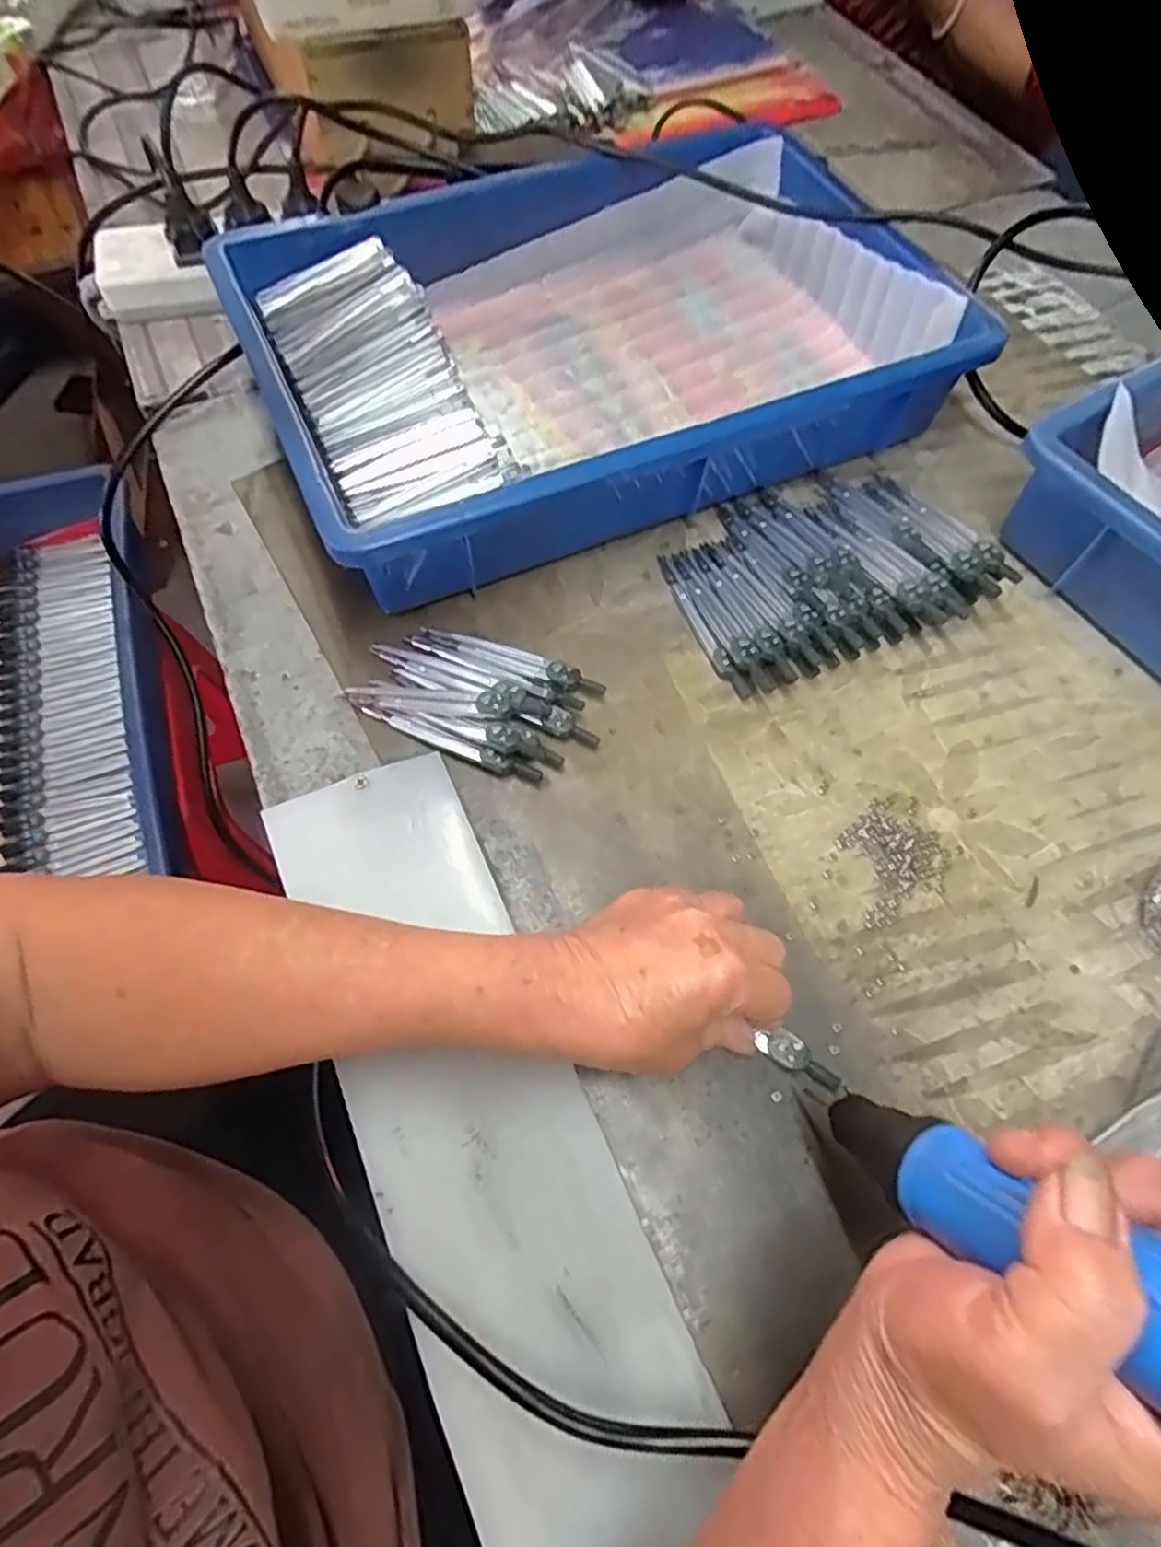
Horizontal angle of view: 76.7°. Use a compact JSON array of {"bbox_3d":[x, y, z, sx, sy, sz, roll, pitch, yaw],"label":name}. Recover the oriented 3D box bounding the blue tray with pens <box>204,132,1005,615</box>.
[{"bbox_3d":[0.008,-0.284,0.491,0.420,0.084,0.283,-22,67,-12],"label":"blue tray with pens"}]

